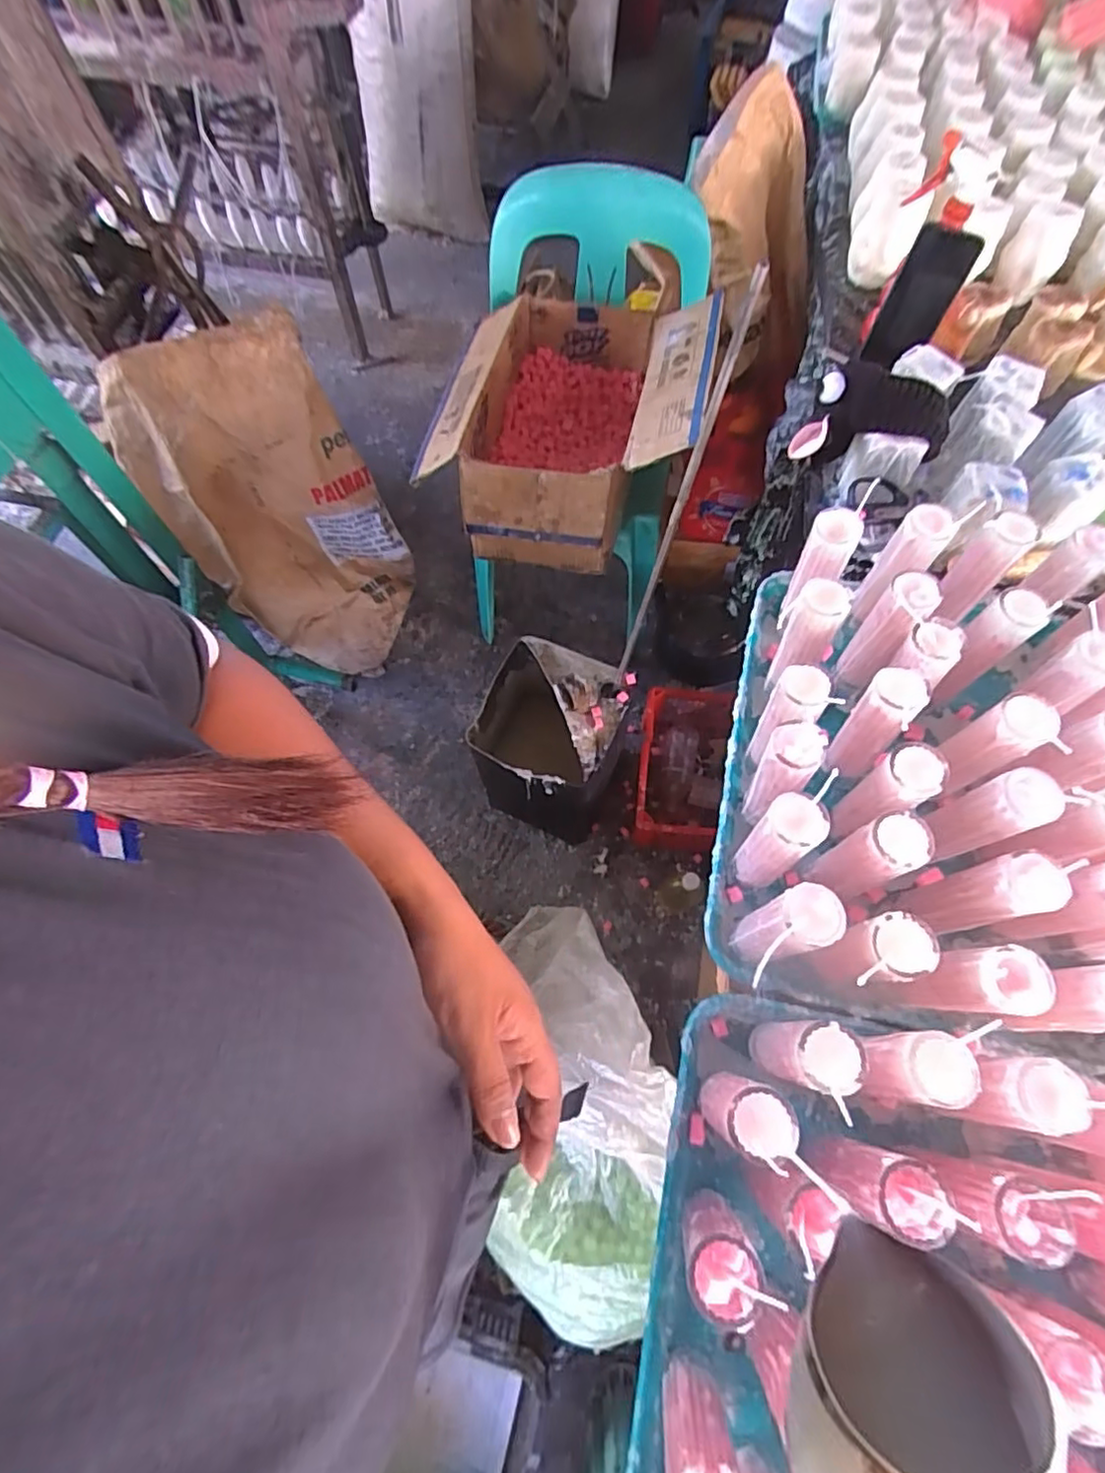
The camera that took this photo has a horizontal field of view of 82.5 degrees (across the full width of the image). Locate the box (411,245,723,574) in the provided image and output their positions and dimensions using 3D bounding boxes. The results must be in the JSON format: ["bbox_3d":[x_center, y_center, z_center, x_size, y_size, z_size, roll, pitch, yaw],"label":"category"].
[{"bbox_3d":[0.029,-0.563,1.107,0.436,0.250,0.525,9,66,3],"label":"box"}]

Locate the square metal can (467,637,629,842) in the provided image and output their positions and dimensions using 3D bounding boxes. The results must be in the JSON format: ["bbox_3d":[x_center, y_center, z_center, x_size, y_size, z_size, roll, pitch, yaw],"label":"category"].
[{"bbox_3d":[-0.006,0.024,1.242,0.260,0.399,0.254,24,68,10],"label":"square metal can"}]

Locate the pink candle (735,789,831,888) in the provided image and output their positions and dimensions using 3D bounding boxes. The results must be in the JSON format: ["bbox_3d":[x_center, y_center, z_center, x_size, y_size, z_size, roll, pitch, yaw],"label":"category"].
[{"bbox_3d":[0.179,0.090,0.515,0.039,0.141,0.041,0,66,-1],"label":"pink candle"}]

